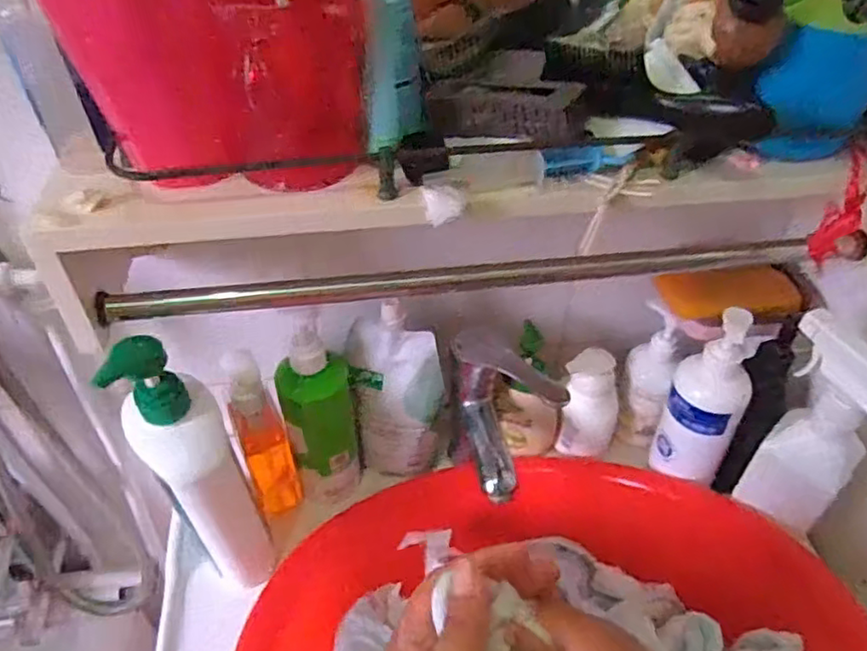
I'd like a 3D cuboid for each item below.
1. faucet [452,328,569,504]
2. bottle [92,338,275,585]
[{"bbox_3d":[0.070,0.071,0.556,0.081,0.085,0.120,-9,44,-10],"label":"faucet"},{"bbox_3d":[-0.181,0.113,0.487,0.062,0.253,0.074,-23,48,-23],"label":"bottle"}]

